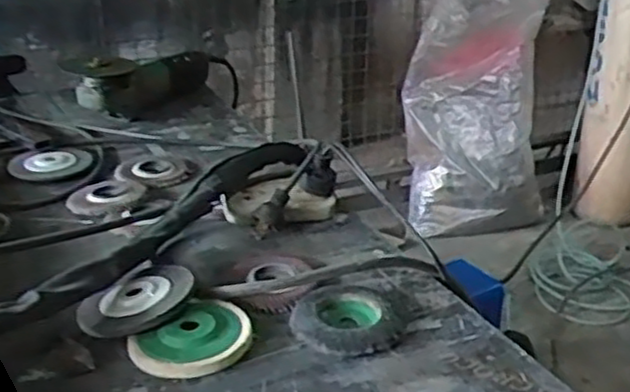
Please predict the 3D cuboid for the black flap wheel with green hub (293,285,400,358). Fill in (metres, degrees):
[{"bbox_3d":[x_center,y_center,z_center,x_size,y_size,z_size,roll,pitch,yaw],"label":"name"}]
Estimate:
[{"bbox_3d":[0.028,0.102,0.620,0.084,0.014,0.082,2,23,-1],"label":"black flap wheel with green hub"}]

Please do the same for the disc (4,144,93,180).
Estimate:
[{"bbox_3d":[-0.326,-0.043,0.919,0.095,0.015,0.090,2,23,-1],"label":"disc"}]

